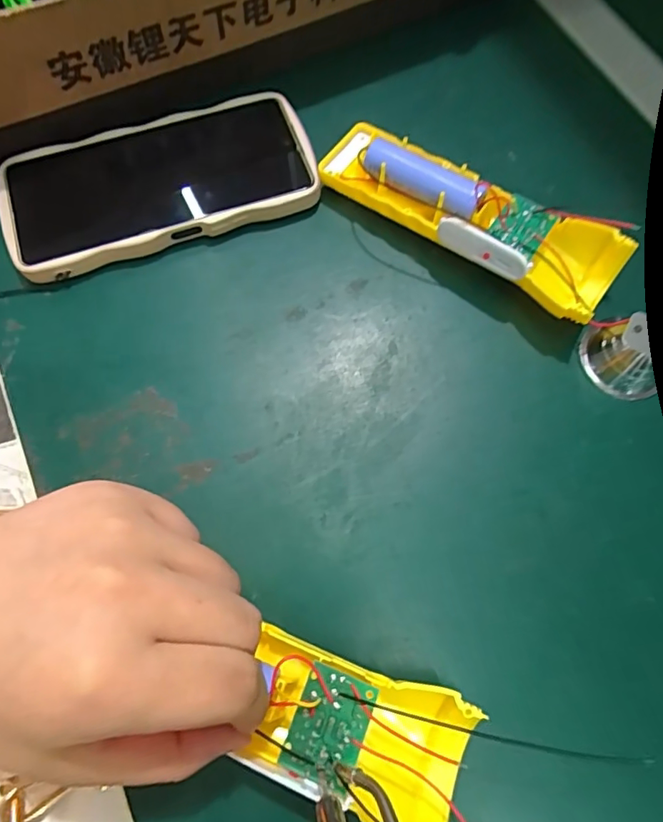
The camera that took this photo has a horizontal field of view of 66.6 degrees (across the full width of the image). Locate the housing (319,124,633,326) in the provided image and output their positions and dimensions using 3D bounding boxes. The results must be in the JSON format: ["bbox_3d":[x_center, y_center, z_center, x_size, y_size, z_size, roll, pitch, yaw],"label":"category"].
[{"bbox_3d":[0.069,-0.102,0.264,0.164,0.034,0.051,33,74,11],"label":"housing"}]

